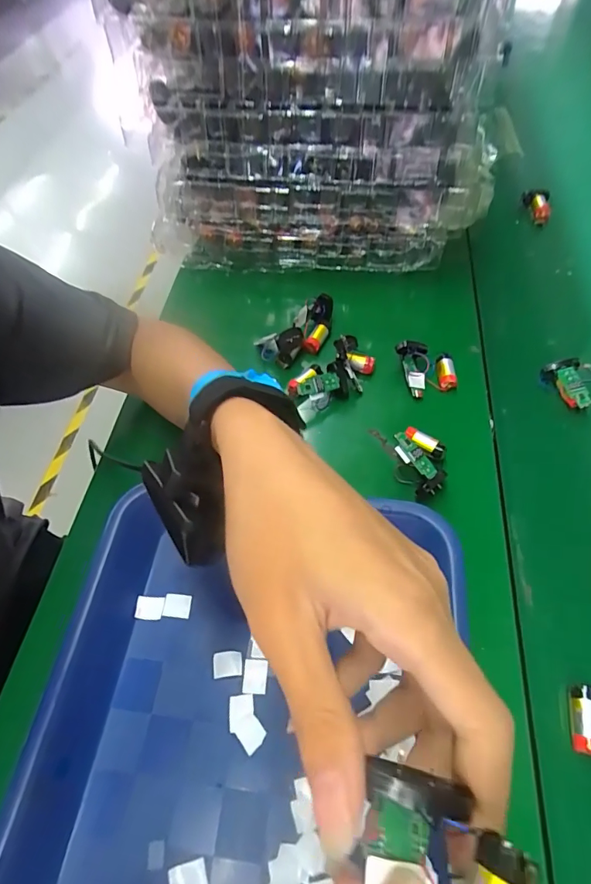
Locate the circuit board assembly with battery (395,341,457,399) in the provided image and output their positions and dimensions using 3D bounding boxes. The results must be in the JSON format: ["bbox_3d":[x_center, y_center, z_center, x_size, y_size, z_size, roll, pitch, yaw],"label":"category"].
[{"bbox_3d":[0.127,-0.071,0.423,0.050,0.034,0.048,-17,58,-6],"label":"circuit board assembly with battery"}]

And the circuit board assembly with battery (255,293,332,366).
[{"bbox_3d":[0.005,-0.105,0.450,0.090,0.048,0.037,-36,62,-17],"label":"circuit board assembly with battery"}]

